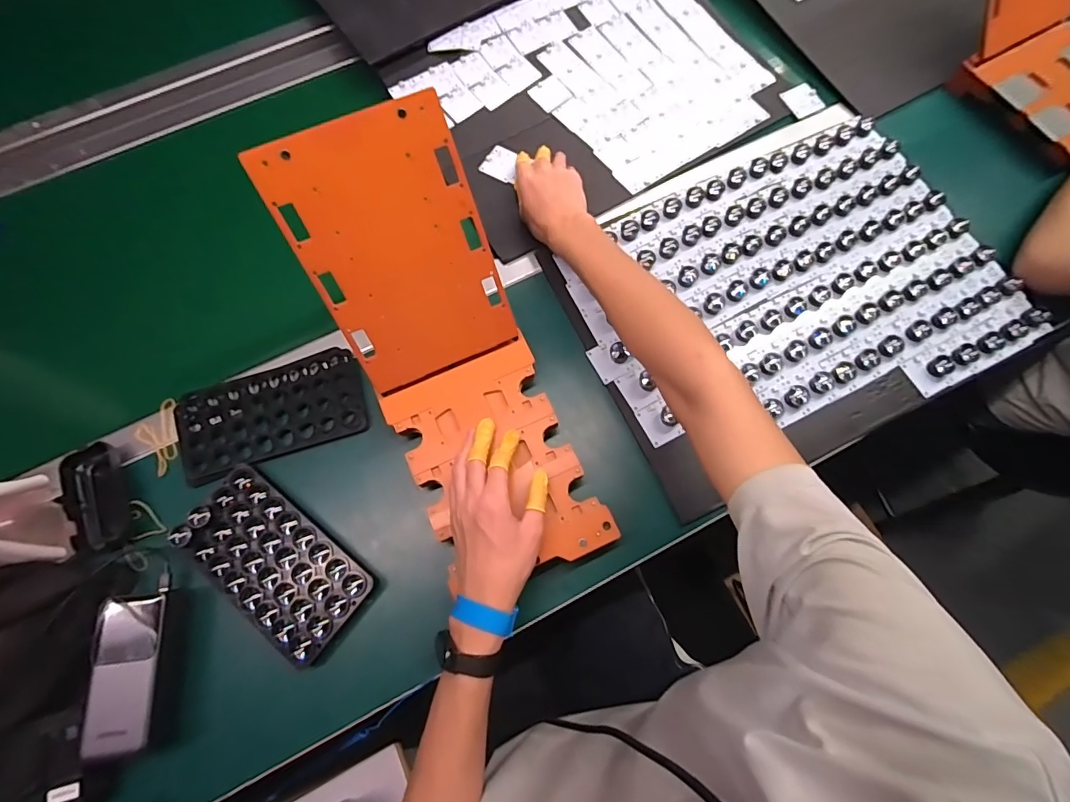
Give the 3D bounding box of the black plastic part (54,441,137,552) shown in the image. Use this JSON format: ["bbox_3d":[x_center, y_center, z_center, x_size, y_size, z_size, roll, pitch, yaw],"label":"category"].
[{"bbox_3d":[-0.474,0.105,0.512,0.057,0.029,0.119,-23,77,-5],"label":"black plastic part"}]

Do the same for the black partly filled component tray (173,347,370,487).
[{"bbox_3d":[-0.303,0.011,0.541,0.209,0.009,0.112,-19,76,-4],"label":"black partly filled component tray"}]

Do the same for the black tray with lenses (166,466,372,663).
[{"bbox_3d":[-0.264,0.163,0.484,0.195,0.035,0.100,38,80,10],"label":"black tray with lenses"}]

